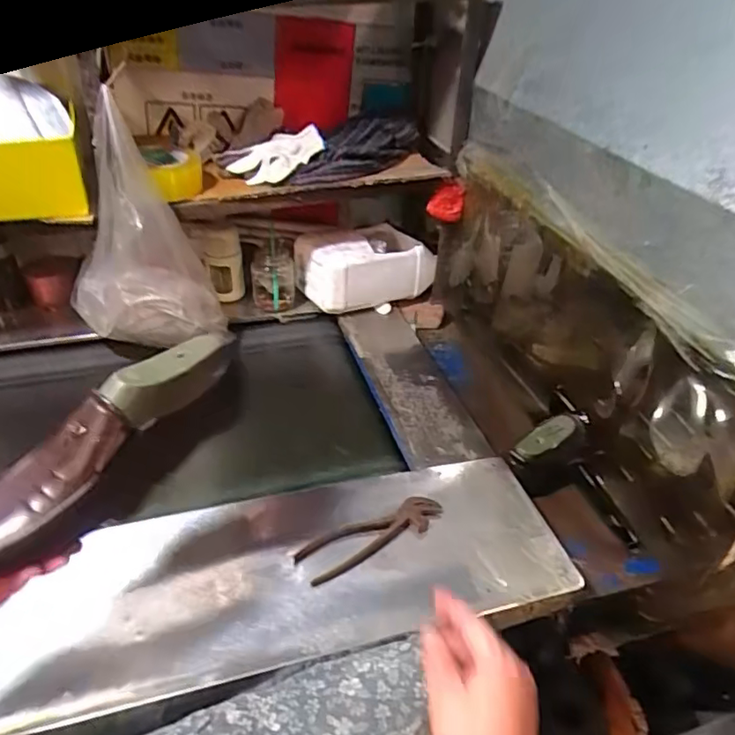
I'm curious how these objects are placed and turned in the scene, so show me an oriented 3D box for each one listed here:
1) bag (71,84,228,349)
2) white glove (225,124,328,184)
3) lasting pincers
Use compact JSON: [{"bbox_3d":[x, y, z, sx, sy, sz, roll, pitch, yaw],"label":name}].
[{"bbox_3d":[-0.360,-0.191,0.887,0.232,0.333,0.134,-5,39,-10],"label":"bag"},{"bbox_3d":[-0.171,-0.347,0.981,0.189,0.064,0.073,-6,32,29],"label":"white glove"},{"bbox_3d":[0.007,0.209,0.727,0.196,0.017,0.053,-18,43,-25],"label":"lasting pincers"}]

